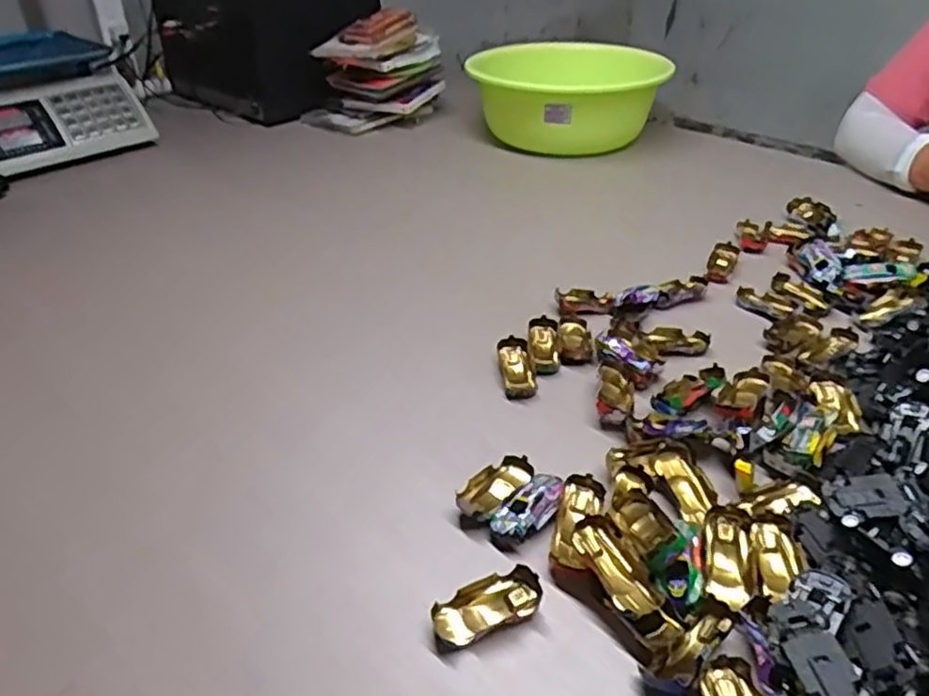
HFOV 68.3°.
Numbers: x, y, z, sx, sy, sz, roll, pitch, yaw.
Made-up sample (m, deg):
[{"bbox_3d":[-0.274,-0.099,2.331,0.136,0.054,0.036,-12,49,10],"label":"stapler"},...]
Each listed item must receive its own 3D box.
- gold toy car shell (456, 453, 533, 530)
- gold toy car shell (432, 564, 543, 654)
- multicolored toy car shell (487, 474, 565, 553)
[{"bbox_3d":[0.021,0.099,0.477,0.034,0.022,0.066,27,45,35],"label":"gold toy car shell"},{"bbox_3d":[0.012,0.150,0.397,0.064,0.015,0.028,-16,38,-19],"label":"gold toy car shell"},{"bbox_3d":[0.042,0.106,0.452,0.029,0.016,0.063,26,44,34],"label":"multicolored toy car shell"}]

